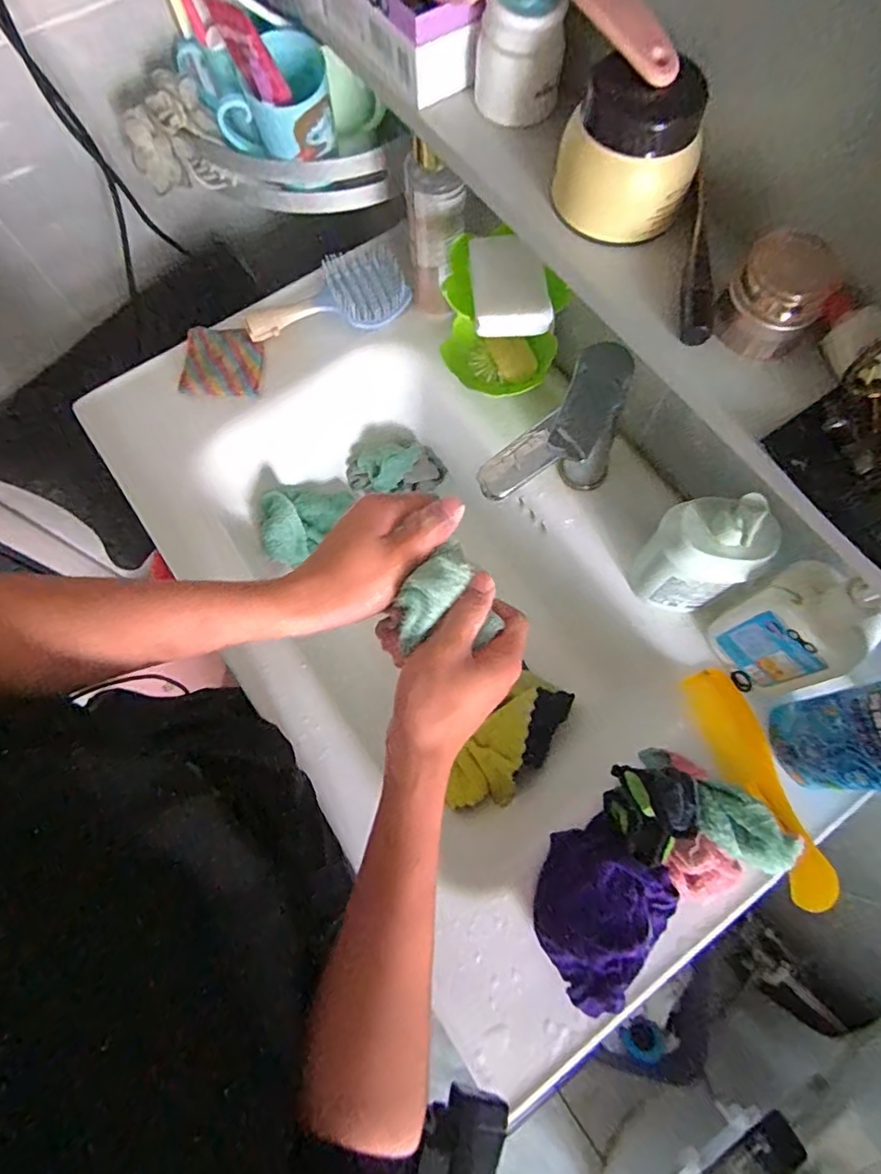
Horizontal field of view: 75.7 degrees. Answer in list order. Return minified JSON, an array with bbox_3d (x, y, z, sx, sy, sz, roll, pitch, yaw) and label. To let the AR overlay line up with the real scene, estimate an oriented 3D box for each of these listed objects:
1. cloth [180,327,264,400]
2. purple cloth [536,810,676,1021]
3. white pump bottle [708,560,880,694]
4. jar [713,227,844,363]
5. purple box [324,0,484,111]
[{"bbox_3d":[-0.241,-0.255,0.640,0.087,0.017,0.088,5,72,2],"label":"cloth"},{"bbox_3d":[0.122,0.252,0.447,0.098,0.048,0.119,42,77,13],"label":"purple cloth"},{"bbox_3d":[0.289,0.033,0.461,0.062,0.141,0.089,-26,73,-8],"label":"white pump bottle"},{"bbox_3d":[0.182,-0.157,0.310,0.046,0.050,0.040,36,76,11],"label":"jar"},{"bbox_3d":[-0.031,-0.387,0.384,0.044,0.055,0.132,-37,75,-11],"label":"purple box"}]

